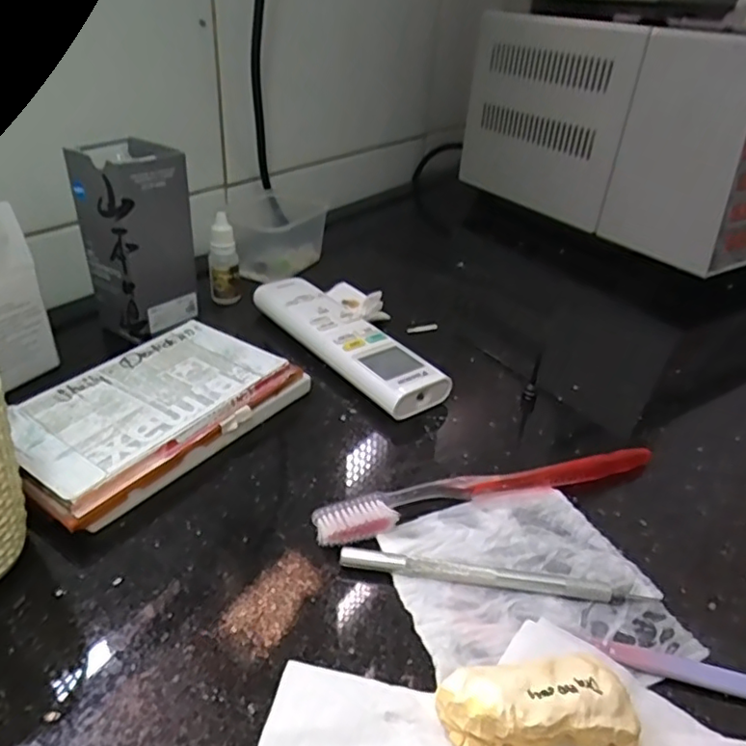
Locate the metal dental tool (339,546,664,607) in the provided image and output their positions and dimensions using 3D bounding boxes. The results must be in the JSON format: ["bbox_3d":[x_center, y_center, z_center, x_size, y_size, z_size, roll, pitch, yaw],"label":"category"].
[{"bbox_3d":[0.054,0.089,0.256,0.135,0.007,0.010,7,33,2],"label":"metal dental tool"}]

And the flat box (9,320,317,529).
[{"bbox_3d":[-0.124,0.020,0.329,0.092,0.024,0.150,23,37,26],"label":"flat box"}]

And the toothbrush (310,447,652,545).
[{"bbox_3d":[0.061,0.058,0.303,0.185,0.011,0.022,-9,35,-20],"label":"toothbrush"}]

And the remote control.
[{"bbox_3d":[-0.022,-0.024,0.413,0.043,0.022,0.175,-21,41,-33],"label":"remote control"}]

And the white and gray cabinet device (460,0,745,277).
[{"bbox_3d":[0.368,-0.314,0.735,0.336,0.206,0.382,-18,39,-31],"label":"white and gray cabinet device"}]

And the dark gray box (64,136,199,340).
[{"bbox_3d":[-0.170,-0.099,0.431,0.058,0.126,0.056,21,36,23],"label":"dark gray box"}]

